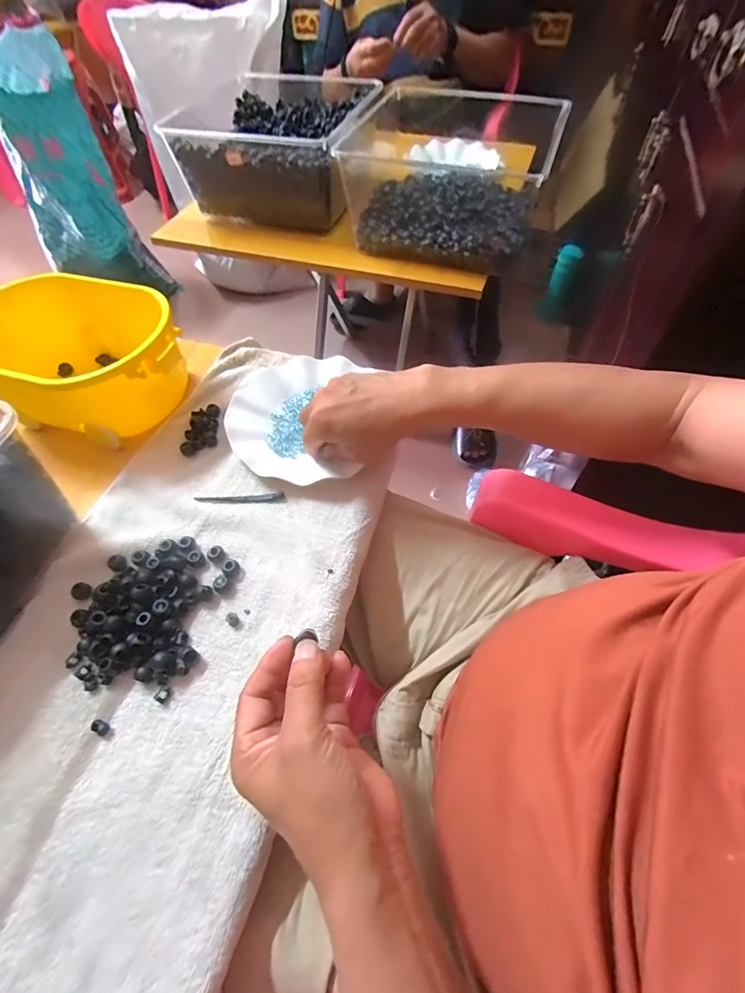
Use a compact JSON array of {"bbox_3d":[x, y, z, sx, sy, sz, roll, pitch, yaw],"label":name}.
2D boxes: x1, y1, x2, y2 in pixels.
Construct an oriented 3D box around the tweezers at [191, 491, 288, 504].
[{"bbox_3d":[-0.134,0.003,0.443,0.090,0.007,0.009,-3,56,1],"label":"tweezers"}]

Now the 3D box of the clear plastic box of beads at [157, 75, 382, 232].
[{"bbox_3d":[-0.158,-0.613,0.782,0.279,0.135,0.318,9,57,9],"label":"clear plastic box of beads"}]

